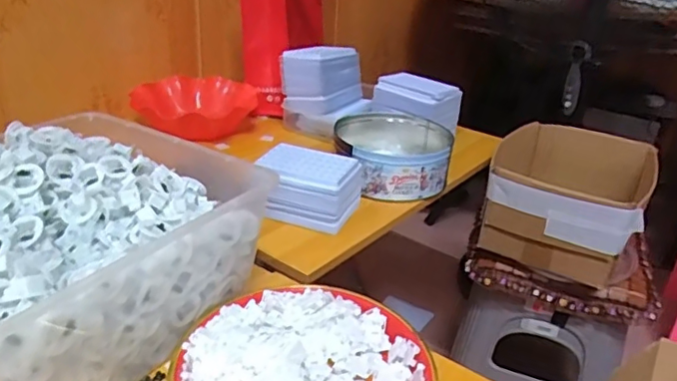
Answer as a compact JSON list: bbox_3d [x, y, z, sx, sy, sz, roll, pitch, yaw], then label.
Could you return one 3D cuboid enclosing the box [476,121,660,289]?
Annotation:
[{"bbox_3d":[0.377,0.012,0.952,0.248,0.168,0.231,17,30,24],"label":"box"}]

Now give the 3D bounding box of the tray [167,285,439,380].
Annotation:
[{"bbox_3d":[-0.031,0.156,0.489,0.216,0.034,0.182,-5,28,-17],"label":"tray"}]

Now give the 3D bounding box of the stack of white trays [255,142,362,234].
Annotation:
[{"bbox_3d":[-0.039,-0.004,0.757,0.131,0.078,0.083,11,27,13],"label":"stack of white trays"}]

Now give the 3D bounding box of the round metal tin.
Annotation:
[{"bbox_3d":[0.091,-0.057,0.881,0.171,0.078,0.177,3,27,-2],"label":"round metal tin"}]

